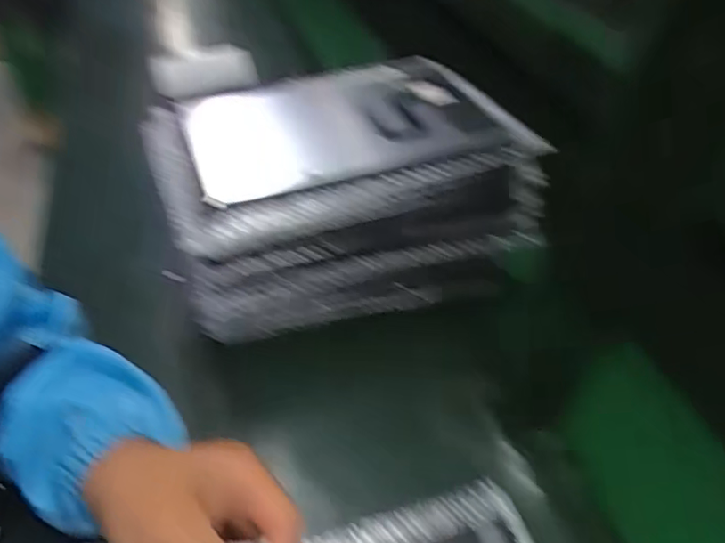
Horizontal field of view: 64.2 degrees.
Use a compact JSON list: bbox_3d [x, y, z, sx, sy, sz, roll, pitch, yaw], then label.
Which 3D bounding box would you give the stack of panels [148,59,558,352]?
[{"bbox_3d":[-0.016,-0.058,0.496,0.298,0.145,0.173,-8,44,-15],"label":"stack of panels"}]

